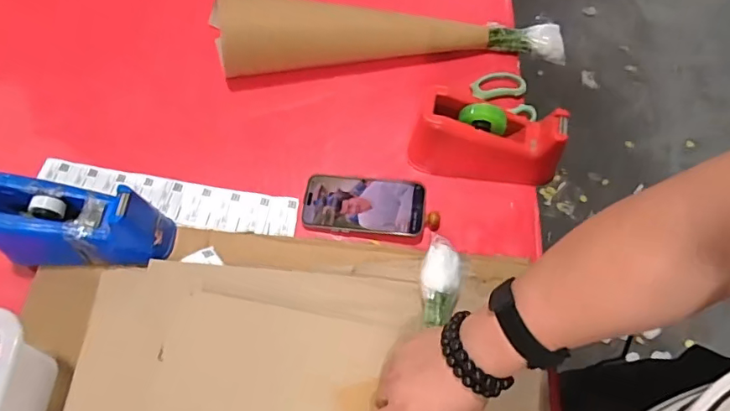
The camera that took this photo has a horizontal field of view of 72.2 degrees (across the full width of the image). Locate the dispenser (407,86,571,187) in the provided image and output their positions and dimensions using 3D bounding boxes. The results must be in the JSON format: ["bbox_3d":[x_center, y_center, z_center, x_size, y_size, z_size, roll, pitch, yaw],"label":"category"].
[{"bbox_3d":[0.162,-0.084,0.673,0.193,0.100,0.079,10,66,3],"label":"dispenser"}]

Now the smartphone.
[{"bbox_3d":[0.000,-0.003,0.676,0.162,0.017,0.081,5,65,1],"label":"smartphone"}]

